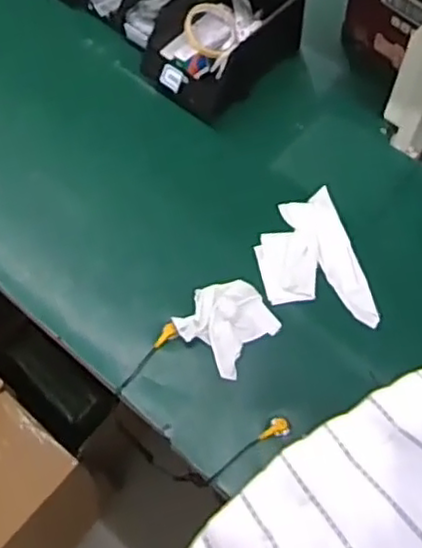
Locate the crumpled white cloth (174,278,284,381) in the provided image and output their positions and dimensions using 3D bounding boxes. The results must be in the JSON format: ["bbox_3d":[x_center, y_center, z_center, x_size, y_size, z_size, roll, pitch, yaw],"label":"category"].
[{"bbox_3d":[0.023,0.064,0.910,0.111,0.029,0.115,41,72,19],"label":"crumpled white cloth"}]

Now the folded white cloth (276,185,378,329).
[{"bbox_3d":[0.173,-0.021,0.961,0.072,0.017,0.214,-18,65,-6],"label":"folded white cloth"}]

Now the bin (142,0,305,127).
[{"bbox_3d":[0.021,-0.388,1.108,0.170,0.116,0.268,38,71,18],"label":"bin"}]

